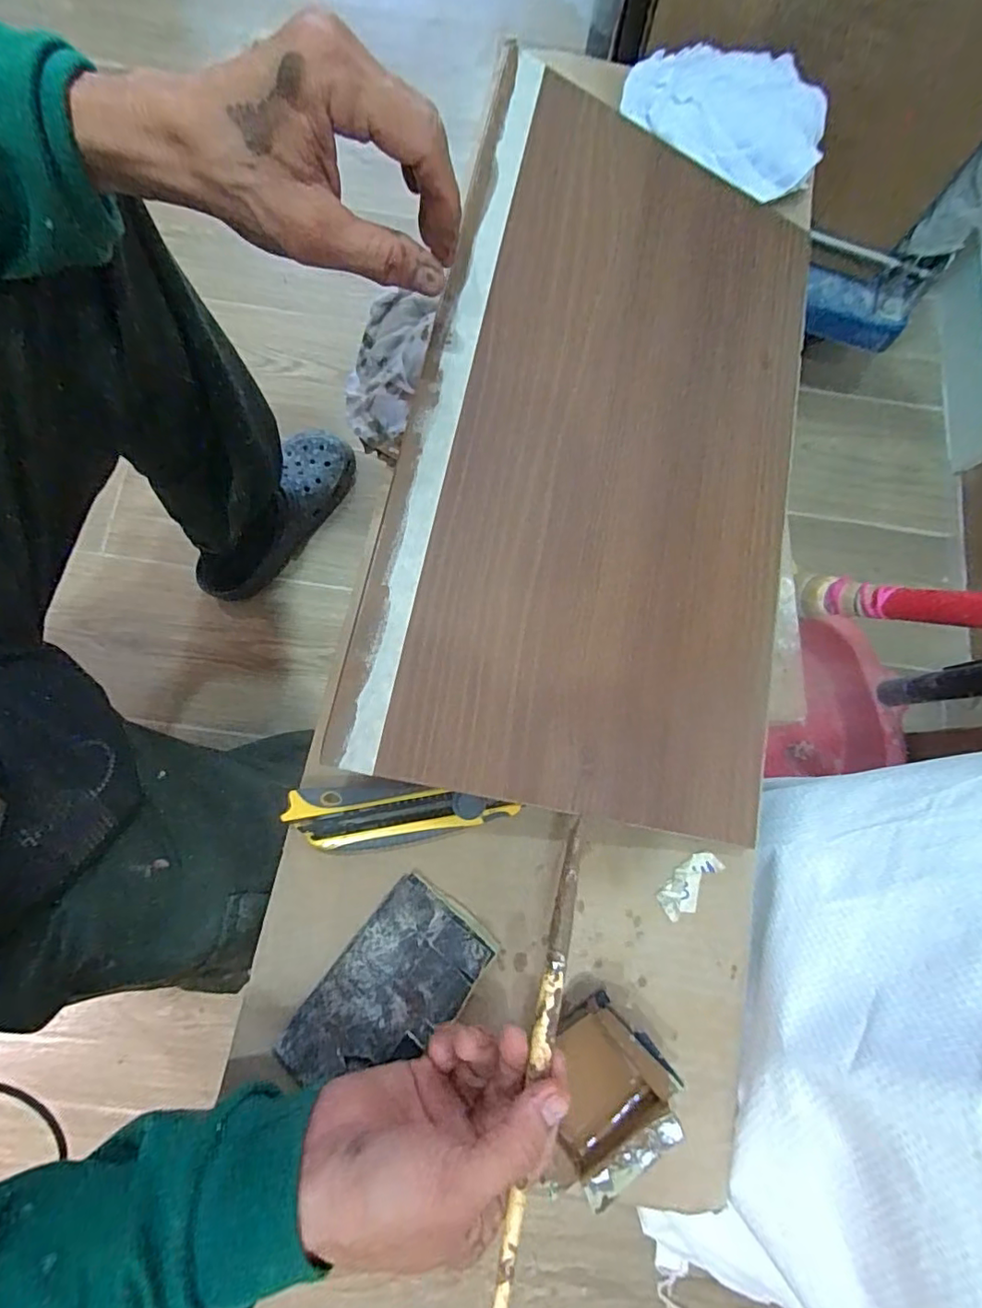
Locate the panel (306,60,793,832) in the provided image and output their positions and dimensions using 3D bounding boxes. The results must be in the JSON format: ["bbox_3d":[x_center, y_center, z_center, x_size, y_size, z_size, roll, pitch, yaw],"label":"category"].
[{"bbox_3d":[0.087,-0.135,0.356,0.265,0.009,0.471,15,77,-17],"label":"panel"}]

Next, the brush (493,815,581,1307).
[{"bbox_3d":[0.025,0.187,0.269,0.010,0.006,0.206,12,71,2],"label":"brush"}]

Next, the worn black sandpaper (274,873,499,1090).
[{"bbox_3d":[-0.060,0.201,0.324,0.073,0.009,0.122,38,79,5],"label":"worn black sandpaper"}]

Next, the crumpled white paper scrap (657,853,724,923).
[{"bbox_3d":[0.126,0.147,0.352,0.023,0.004,0.047,39,79,5],"label":"crumpled white paper scrap"}]

